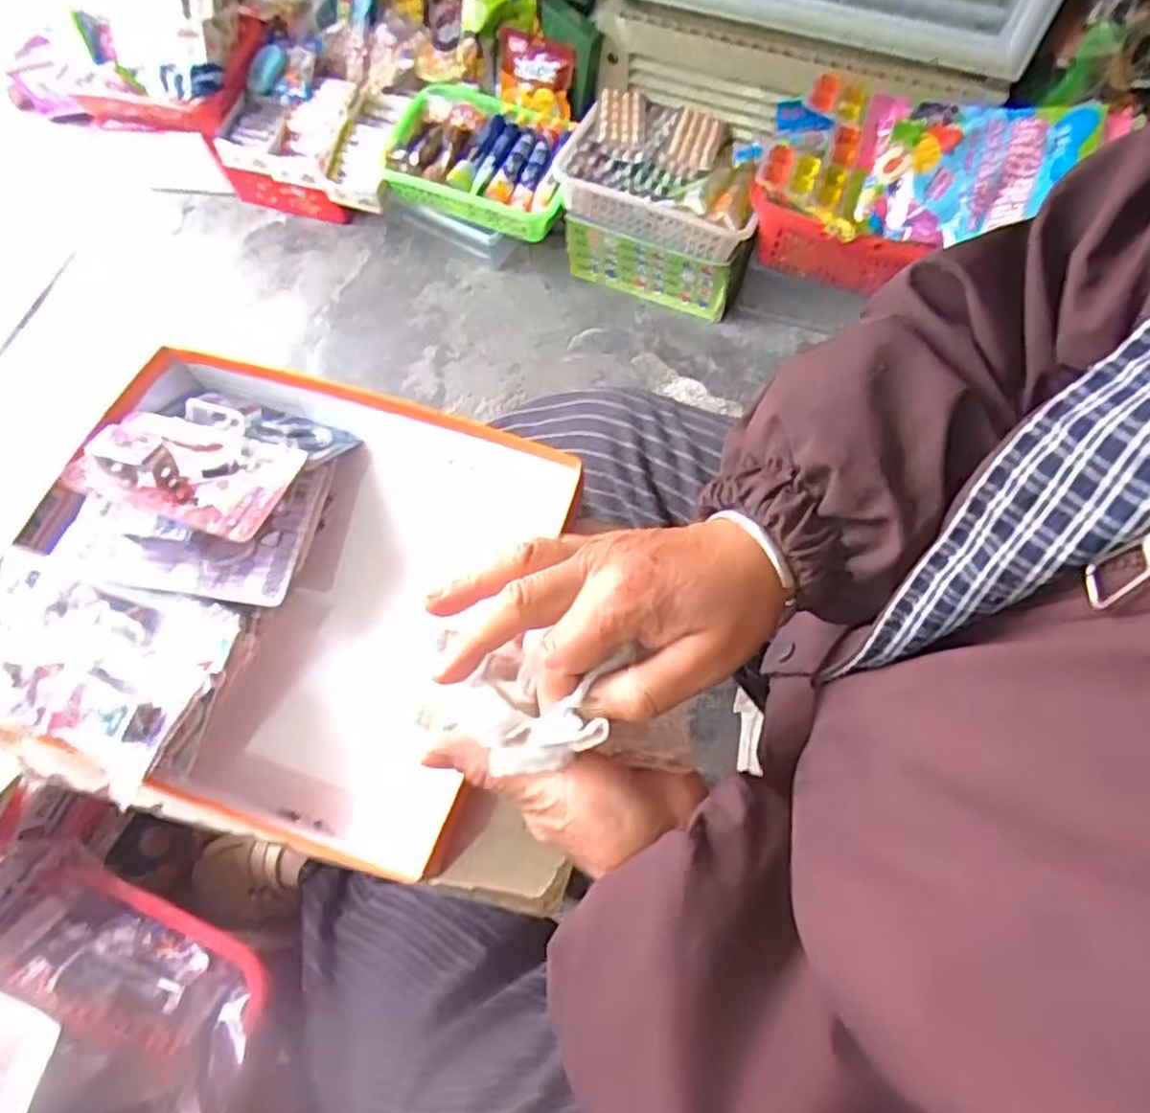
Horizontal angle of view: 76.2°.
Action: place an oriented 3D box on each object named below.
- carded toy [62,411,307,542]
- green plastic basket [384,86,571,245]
[{"bbox_3d":[-0.232,-0.055,0.438,0.122,0.032,0.071,15,69,8],"label":"carded toy"},{"bbox_3d":[-0.132,-0.580,1.057,0.276,0.074,0.188,16,70,8],"label":"green plastic basket"}]

